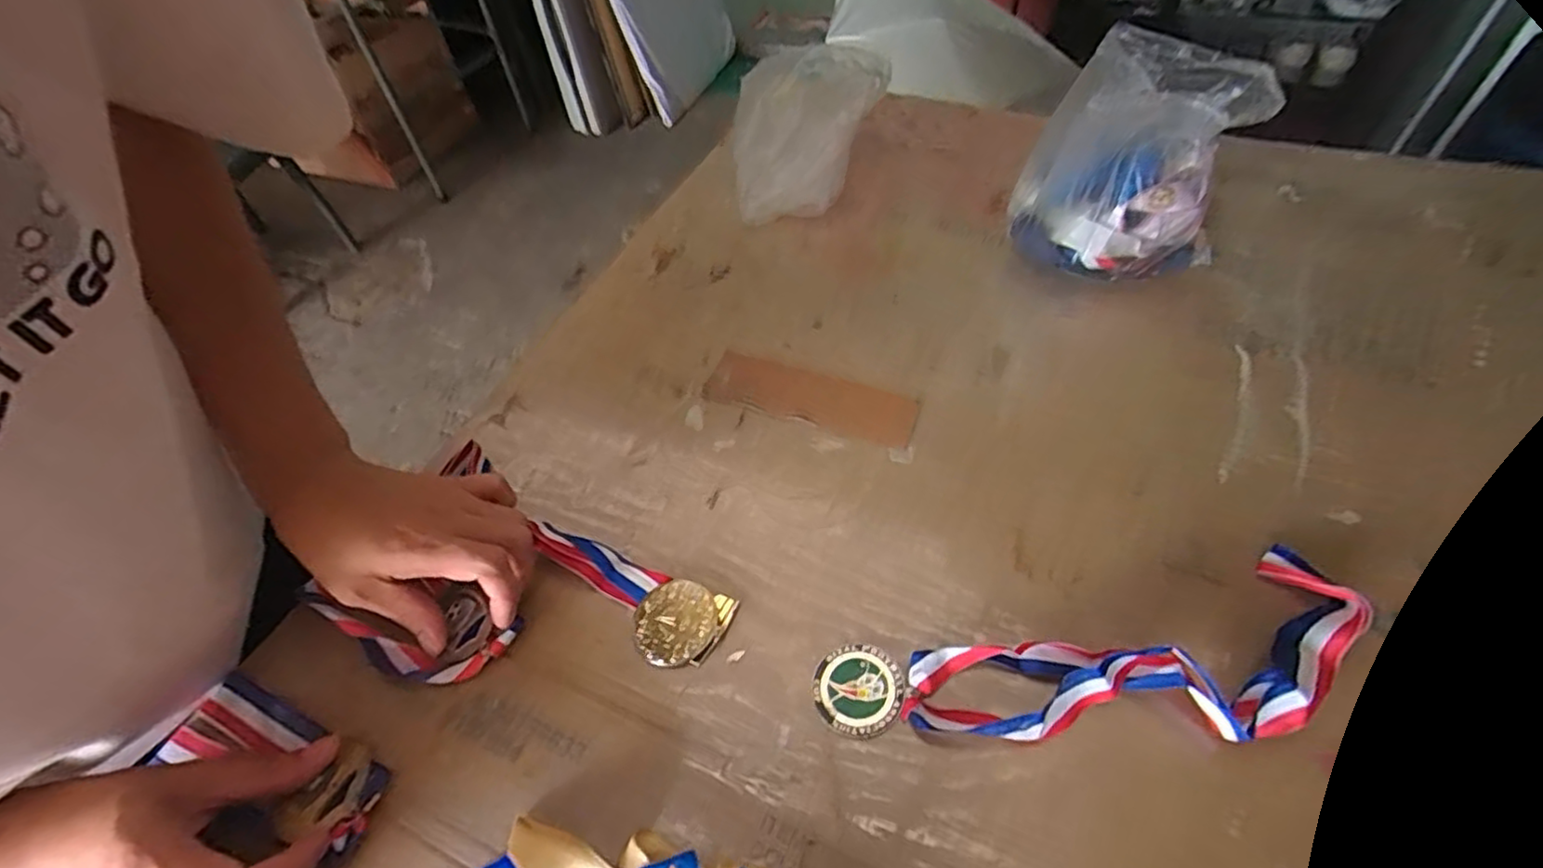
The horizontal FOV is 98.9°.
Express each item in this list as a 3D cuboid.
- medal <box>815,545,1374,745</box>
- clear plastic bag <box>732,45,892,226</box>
[{"bbox_3d":[0.171,0.123,0.342,0.286,0.029,0.086,-11,51,-3],"label":"medal"},{"bbox_3d":[0.028,-0.290,0.641,0.131,0.101,0.162,11,53,14],"label":"clear plastic bag"}]

